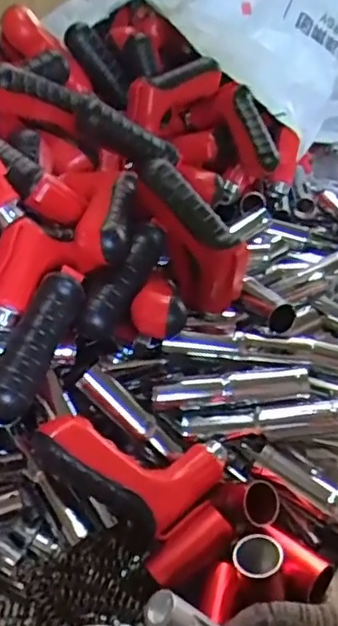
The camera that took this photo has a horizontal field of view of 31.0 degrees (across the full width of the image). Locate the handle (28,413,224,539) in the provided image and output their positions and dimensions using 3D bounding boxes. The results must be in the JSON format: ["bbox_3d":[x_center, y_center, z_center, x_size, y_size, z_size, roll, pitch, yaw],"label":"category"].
[{"bbox_3d":[-0.028,0.110,0.420,0.132,0.032,0.056,18,36,-13],"label":"handle"}]

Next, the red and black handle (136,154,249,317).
[{"bbox_3d":[0.019,-0.058,0.510,0.093,0.114,0.030,24,45,30],"label":"red and black handle"}]

